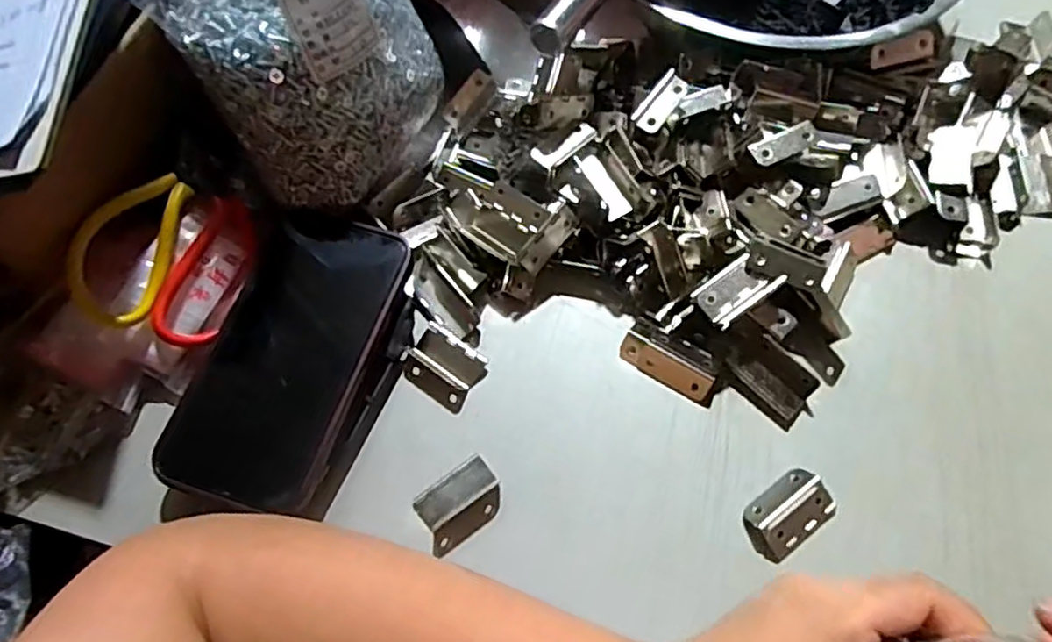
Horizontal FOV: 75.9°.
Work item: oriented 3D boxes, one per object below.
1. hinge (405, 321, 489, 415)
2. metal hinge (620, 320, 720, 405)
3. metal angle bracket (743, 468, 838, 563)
[{"bbox_3d":[-0.046,0.026,0.374,0.043,0.009,0.034,33,70,14],"label":"hinge"},{"bbox_3d":[0.079,0.020,0.371,0.053,0.014,0.027,29,69,13],"label":"metal hinge"},{"bbox_3d":[0.130,0.095,0.334,0.045,0.011,0.028,-35,70,-14],"label":"metal angle bracket"}]

